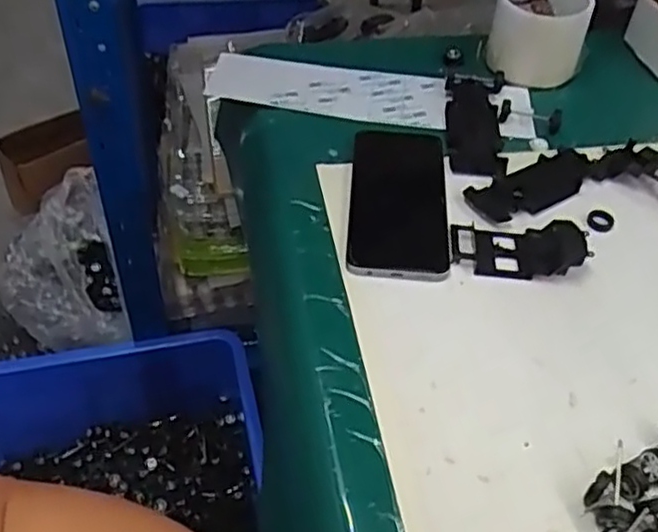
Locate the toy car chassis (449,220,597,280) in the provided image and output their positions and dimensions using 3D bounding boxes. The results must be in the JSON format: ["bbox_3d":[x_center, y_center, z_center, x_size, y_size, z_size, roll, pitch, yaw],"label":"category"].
[{"bbox_3d":[0.138,-0.014,0.525,0.093,0.018,0.047,1,46,-2],"label":"toy car chassis"}]

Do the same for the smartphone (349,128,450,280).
[{"bbox_3d":[0.054,-0.054,0.563,0.074,0.008,0.170,4,46,1],"label":"smartphone"}]

